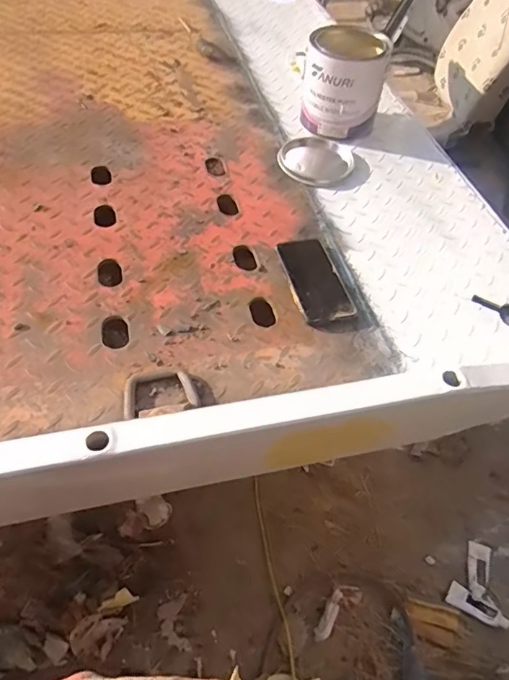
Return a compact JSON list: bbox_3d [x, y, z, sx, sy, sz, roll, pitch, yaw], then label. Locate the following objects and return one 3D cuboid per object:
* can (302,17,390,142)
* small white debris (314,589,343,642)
[{"bbox_3d":[0.169,-0.486,0.953,0.133,0.156,0.133,2,51,-4],"label":"can"},{"bbox_3d":[0.193,0.705,1.270,0.036,0.023,0.127,26,56,18],"label":"small white debris"}]

